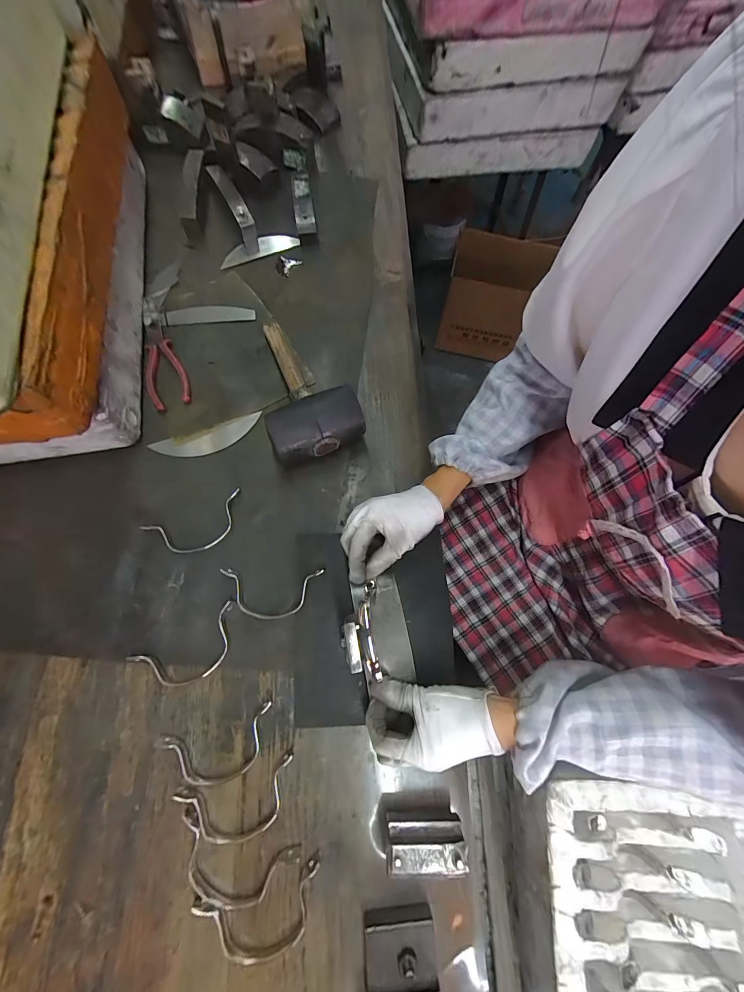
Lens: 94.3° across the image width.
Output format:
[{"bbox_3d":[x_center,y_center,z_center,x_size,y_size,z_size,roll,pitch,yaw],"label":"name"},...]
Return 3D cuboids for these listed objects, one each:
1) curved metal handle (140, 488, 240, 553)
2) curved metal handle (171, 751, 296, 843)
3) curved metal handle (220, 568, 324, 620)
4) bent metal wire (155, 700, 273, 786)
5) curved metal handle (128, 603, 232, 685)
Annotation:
[{"bbox_3d":[-0.214,0.038,0.427,0.119,0.011,0.056,-26,75,-8],"label":"curved metal handle"},{"bbox_3d":[-0.135,0.314,0.350,0.118,0.013,0.059,-15,73,-4],"label":"curved metal handle"},{"bbox_3d":[-0.120,0.114,0.406,0.124,0.014,0.055,1,73,0],"label":"curved metal handle"},{"bbox_3d":[-0.164,0.269,0.363,0.125,0.014,0.057,-16,74,-5],"label":"bent metal wire"},{"bbox_3d":[-0.204,0.176,0.389,0.123,0.016,0.059,-29,75,-9],"label":"curved metal handle"}]

